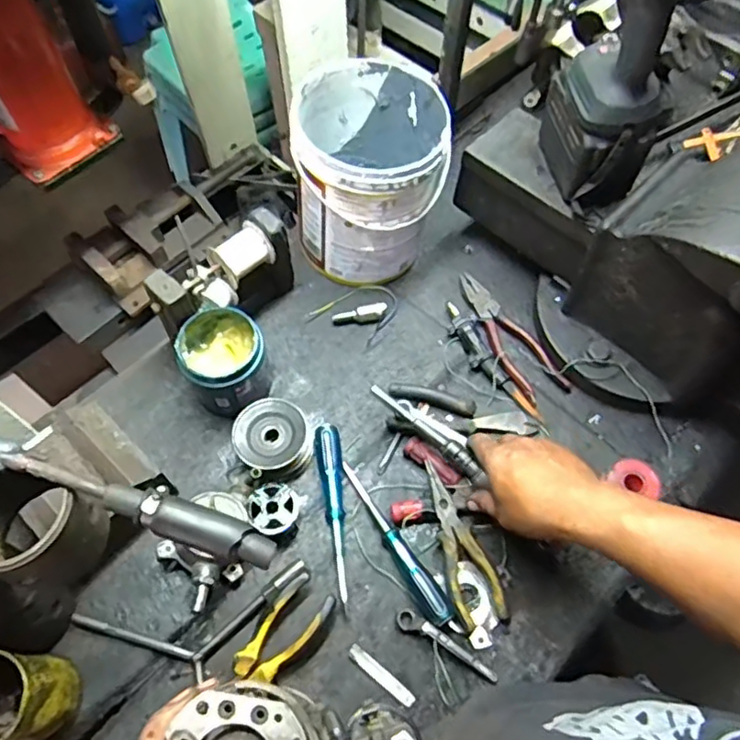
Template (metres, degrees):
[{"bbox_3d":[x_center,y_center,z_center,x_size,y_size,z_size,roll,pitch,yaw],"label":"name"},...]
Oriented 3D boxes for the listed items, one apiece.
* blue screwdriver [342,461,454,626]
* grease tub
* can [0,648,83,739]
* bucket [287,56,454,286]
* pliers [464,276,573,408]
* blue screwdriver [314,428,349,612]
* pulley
[{"bbox_3d":[0.024,0.179,0.654,0.026,0.020,0.192,-31,66,-15],"label":"blue screwdriver"},{"bbox_3d":[-0.164,-0.006,0.713,0.095,0.100,0.101,-34,67,-16],"label":"grease tub"},{"bbox_3d":[-0.320,0.294,0.552,0.097,0.114,0.079,-11,63,-6],"label":"can"},{"bbox_3d":[0.003,-0.237,0.764,0.168,0.198,0.177,3,62,1],"label":"bucket"},{"bbox_3d":[0.166,-0.045,0.772,0.056,0.014,0.199,-28,65,-14],"label":"pliers"},{"bbox_3d":[-0.037,0.153,0.666,0.028,0.029,0.194,-7,62,-3],"label":"blue screwdriver"},{"bbox_3d":[-0.107,0.080,0.699,0.083,0.051,0.083,0,62,0],"label":"pulley"}]

